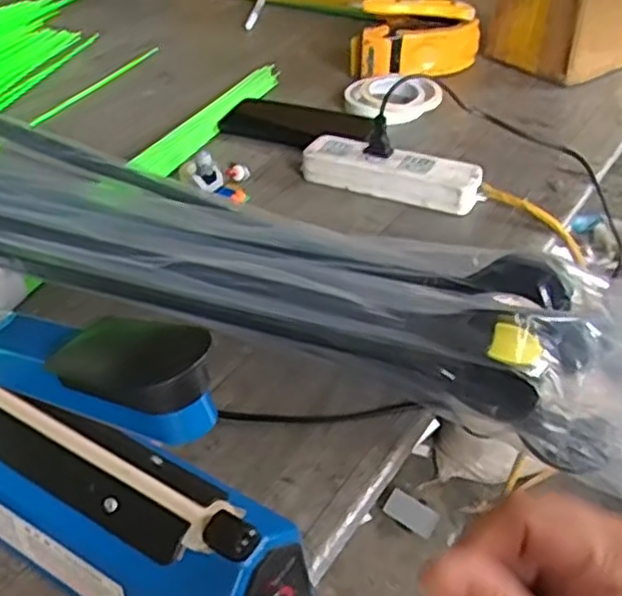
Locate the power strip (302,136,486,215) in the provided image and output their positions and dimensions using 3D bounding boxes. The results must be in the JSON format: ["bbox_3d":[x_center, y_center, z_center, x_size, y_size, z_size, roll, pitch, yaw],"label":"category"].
[{"bbox_3d":[0.077,-0.121,0.702,0.173,0.029,0.052,14,42,18],"label":"power strip"}]

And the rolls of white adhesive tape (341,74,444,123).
[{"bbox_3d":[0.095,-0.235,0.838,0.087,0.029,0.096,-28,47,-29],"label":"rolls of white adhesive tape"}]

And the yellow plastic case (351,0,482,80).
[{"bbox_3d":[0.130,-0.315,0.903,0.150,0.072,0.107,8,40,10],"label":"yellow plastic case"}]

